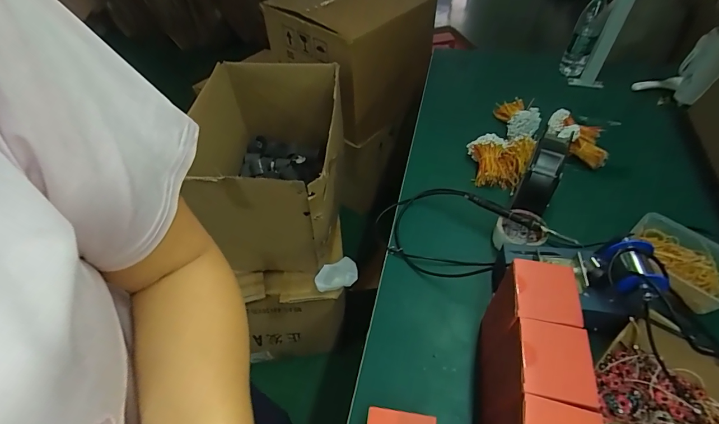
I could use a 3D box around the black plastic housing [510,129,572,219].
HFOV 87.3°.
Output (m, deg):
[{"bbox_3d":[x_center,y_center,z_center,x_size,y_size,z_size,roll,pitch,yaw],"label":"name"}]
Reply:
[{"bbox_3d":[0.355,-0.081,0.720,0.059,0.108,0.151,25,55,23],"label":"black plastic housing"}]

